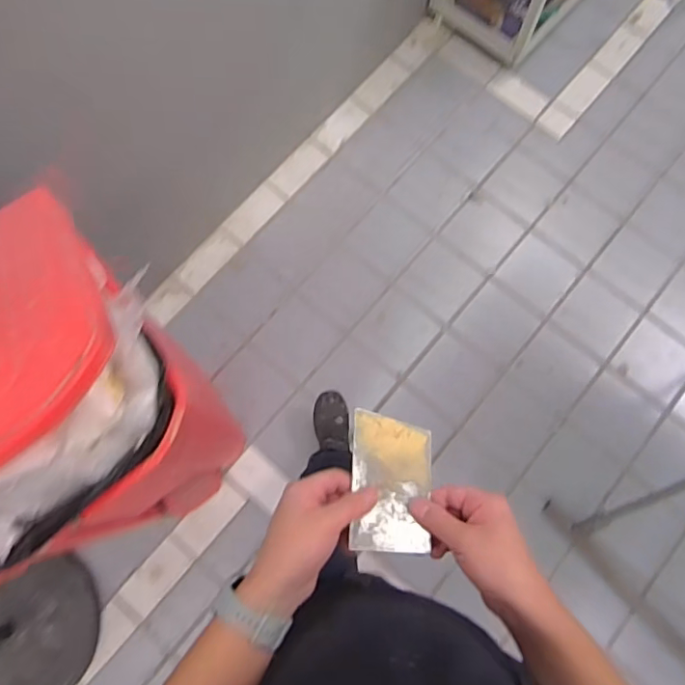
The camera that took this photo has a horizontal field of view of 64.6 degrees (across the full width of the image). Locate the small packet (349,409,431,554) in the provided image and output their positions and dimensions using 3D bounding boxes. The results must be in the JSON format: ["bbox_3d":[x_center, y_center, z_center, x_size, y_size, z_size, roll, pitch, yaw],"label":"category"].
[{"bbox_3d":[0.046,0.130,0.509,0.073,0.008,0.123,4,70,0],"label":"small packet"}]

